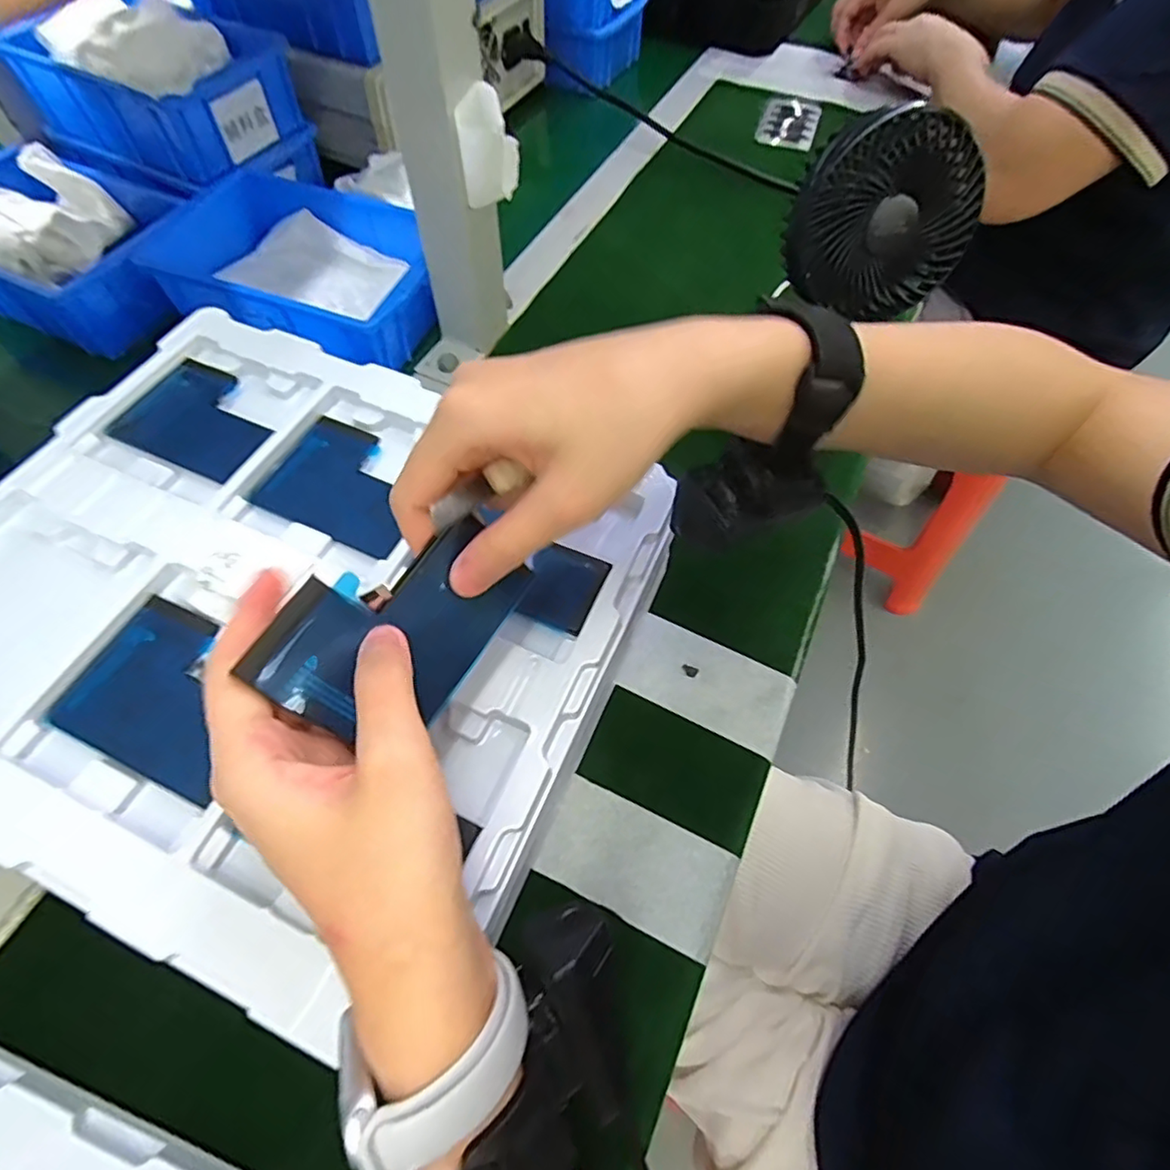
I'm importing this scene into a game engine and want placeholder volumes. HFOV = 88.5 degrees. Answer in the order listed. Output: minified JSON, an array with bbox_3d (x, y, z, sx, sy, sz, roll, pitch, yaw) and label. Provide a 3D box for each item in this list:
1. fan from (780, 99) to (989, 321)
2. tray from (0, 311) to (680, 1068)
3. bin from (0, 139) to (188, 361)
[{"bbox_3d":[0.165,-0.207,0.338,0.104,0.086,0.040,0,61,-2],"label":"fan"},{"bbox_3d":[-0.148,0.003,0.290,0.328,0.016,0.277,22,63,11],"label":"tray"},{"bbox_3d":[-0.428,-0.284,0.495,0.217,0.057,0.152,23,63,11],"label":"bin"}]

